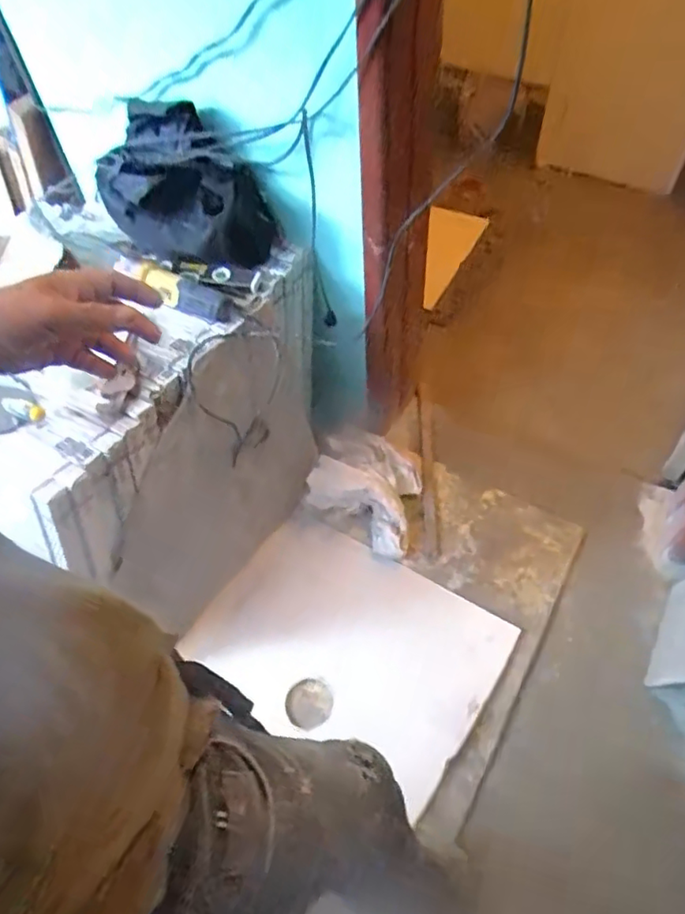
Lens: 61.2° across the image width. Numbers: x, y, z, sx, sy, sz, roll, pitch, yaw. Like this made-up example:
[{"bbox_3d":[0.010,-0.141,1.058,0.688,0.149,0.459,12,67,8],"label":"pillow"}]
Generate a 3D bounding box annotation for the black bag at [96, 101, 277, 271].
[{"bbox_3d":[-0.319,-0.508,1.149,0.330,0.261,0.147,3,56,6],"label":"black bag"}]

